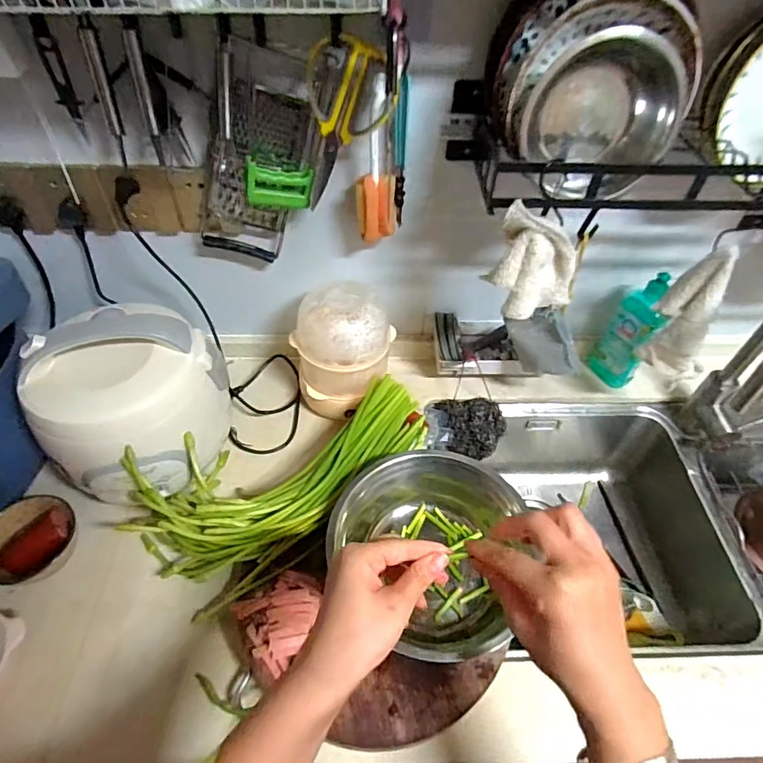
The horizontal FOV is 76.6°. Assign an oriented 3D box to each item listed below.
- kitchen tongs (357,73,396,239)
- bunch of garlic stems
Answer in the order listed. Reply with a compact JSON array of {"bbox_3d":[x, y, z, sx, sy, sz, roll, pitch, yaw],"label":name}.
[{"bbox_3d":[-0.006,-0.260,0.588,0.047,0.192,0.034,5,48,3],"label":"kitchen tongs"},{"bbox_3d":[-0.128,0.115,0.664,0.192,0.140,0.381,36,56,26],"label":"bunch of garlic stems"}]

